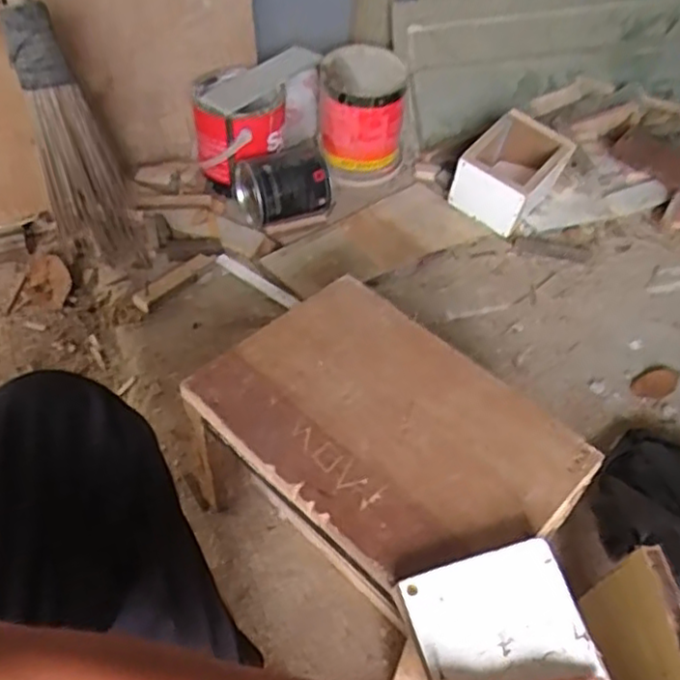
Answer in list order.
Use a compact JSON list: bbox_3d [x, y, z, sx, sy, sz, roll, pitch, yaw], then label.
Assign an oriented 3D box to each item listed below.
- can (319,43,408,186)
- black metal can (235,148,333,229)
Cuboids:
[{"bbox_3d":[0.039,-0.399,1.218,0.149,0.158,0.178,0,48,-2],"label":"can"},{"bbox_3d":[-0.088,-0.242,1.102,0.147,0.091,0.089,-9,50,-13],"label":"black metal can"}]

